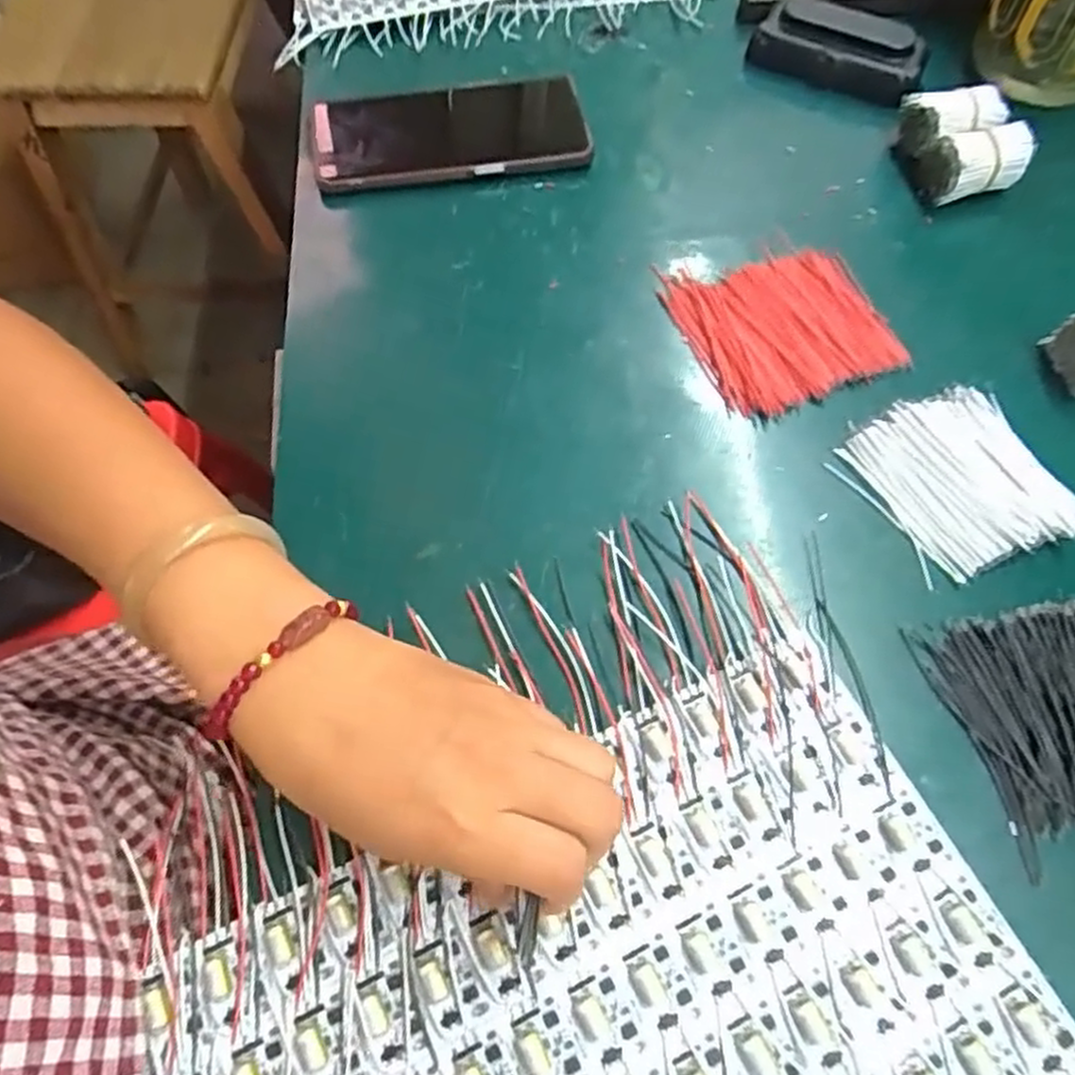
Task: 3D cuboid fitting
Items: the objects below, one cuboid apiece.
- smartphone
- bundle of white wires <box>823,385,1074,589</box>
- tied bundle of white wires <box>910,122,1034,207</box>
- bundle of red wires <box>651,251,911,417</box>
[{"bbox_3d":[-0.054,-0.244,0.451,0.161,0.013,0.079,-7,66,-3],"label":"smartphone"},{"bbox_3d":[0.197,-0.027,0.353,0.084,0.013,0.086,-21,68,-9],"label":"bundle of white wires"},{"bbox_3d":[0.247,-0.214,0.428,0.050,0.035,0.033,-15,67,-7],"label":"tied bundle of white wires"},{"bbox_3d":[0.129,-0.114,0.397,0.104,0.008,0.094,-19,67,-8],"label":"bundle of red wires"}]

